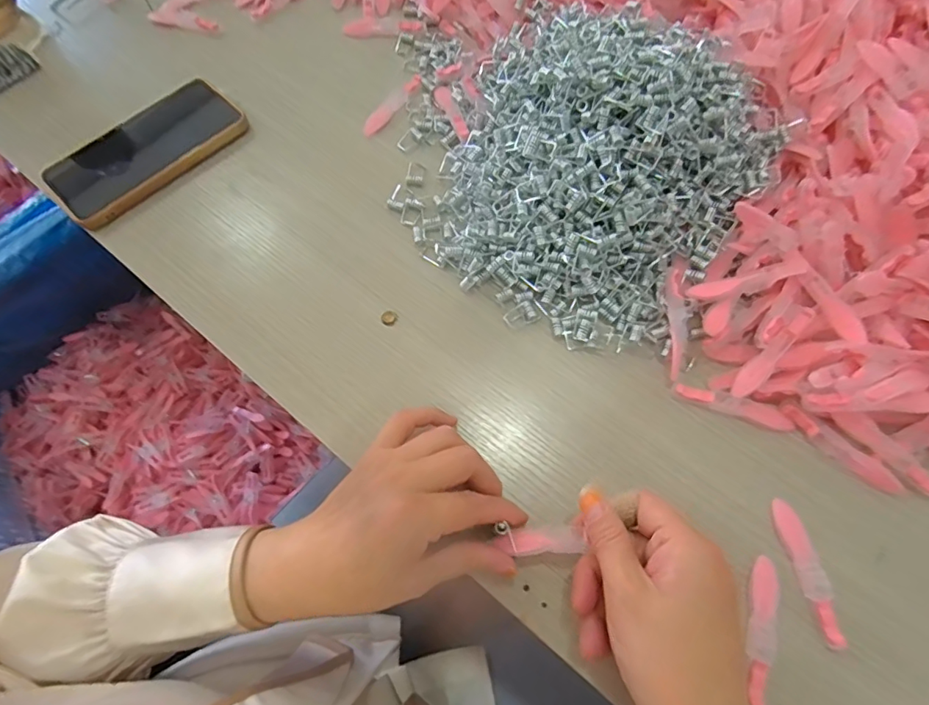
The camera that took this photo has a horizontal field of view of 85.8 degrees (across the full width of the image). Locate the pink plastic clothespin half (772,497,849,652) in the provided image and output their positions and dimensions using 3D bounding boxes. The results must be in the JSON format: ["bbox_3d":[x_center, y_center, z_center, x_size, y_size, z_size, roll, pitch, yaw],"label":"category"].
[{"bbox_3d":[0.199,0.126,0.288,0.012,0.008,0.079,-8,67,-3],"label":"pink plastic clothespin half"}]

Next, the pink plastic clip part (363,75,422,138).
[{"bbox_3d":[-0.063,-0.218,0.440,0.015,0.005,0.080,30,70,12],"label":"pink plastic clip part"}]

